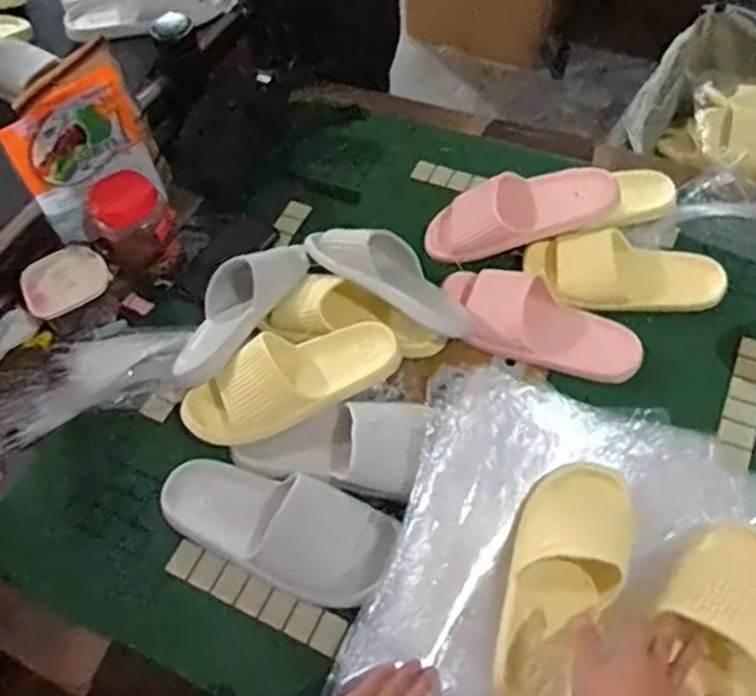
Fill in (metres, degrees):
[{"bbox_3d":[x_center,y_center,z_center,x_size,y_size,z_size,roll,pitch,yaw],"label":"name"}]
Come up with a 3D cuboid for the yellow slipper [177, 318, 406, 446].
[{"bbox_3d":[-0.104,0.036,0.835,0.263,0.057,0.101,-23,59,-10],"label":"yellow slipper"}]

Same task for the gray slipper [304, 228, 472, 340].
[{"bbox_3d":[0.016,-0.095,0.876,0.236,0.064,0.066,27,63,20],"label":"gray slipper"}]

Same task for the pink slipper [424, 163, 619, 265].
[{"bbox_3d":[0.184,-0.186,0.937,0.258,0.065,0.090,-15,56,15],"label":"pink slipper"}]

